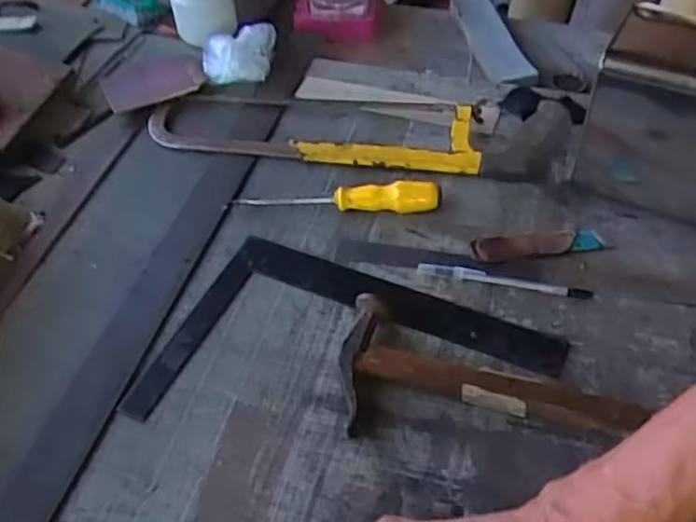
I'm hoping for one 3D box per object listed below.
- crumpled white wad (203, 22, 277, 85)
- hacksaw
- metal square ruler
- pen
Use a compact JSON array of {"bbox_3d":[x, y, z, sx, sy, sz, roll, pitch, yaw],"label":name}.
[{"bbox_3d":[-0.132,-0.249,0.810,0.087,0.048,0.061,3,49,6],"label":"crumpled white wad"},{"bbox_3d":[-0.036,-0.147,0.743,0.374,0.017,0.111,4,49,6],"label":"hacksaw"},{"bbox_3d":[0.002,0.085,0.555,0.313,0.008,0.199,16,50,16],"label":"metal square ruler"},{"bbox_3d":[0.138,0.017,0.606,0.149,0.004,0.014,9,50,11],"label":"pen"}]

